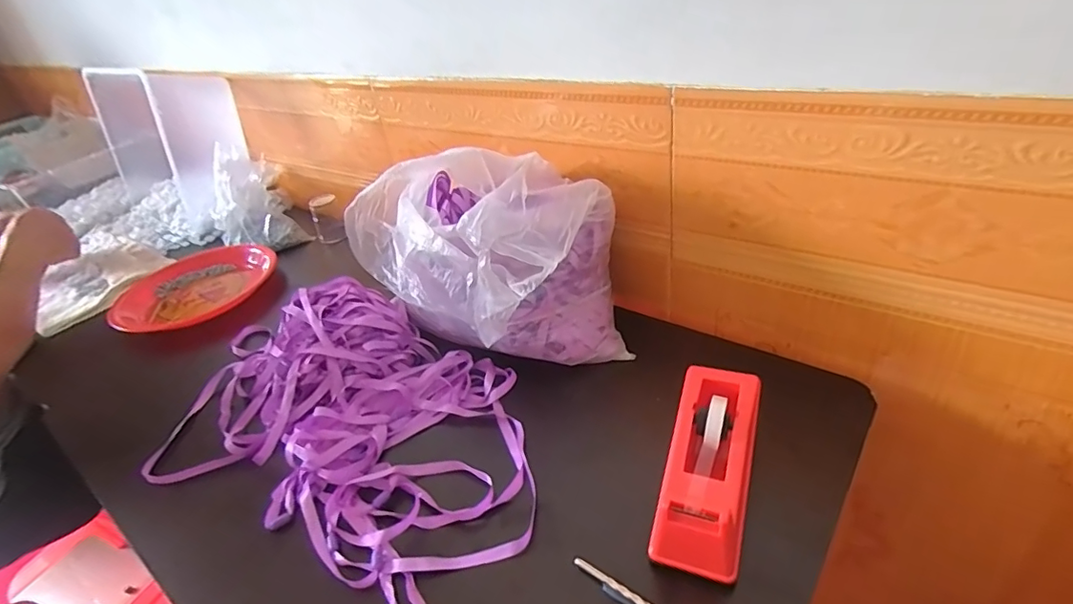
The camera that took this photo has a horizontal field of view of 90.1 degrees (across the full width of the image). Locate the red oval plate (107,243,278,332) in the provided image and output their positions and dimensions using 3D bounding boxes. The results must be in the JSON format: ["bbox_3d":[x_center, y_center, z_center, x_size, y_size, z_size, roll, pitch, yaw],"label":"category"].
[{"bbox_3d":[-0.541,-0.028,0.847,0.231,0.045,0.203,-32,38,-30],"label":"red oval plate"}]

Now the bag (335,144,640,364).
[{"bbox_3d":[-0.048,-0.049,0.578,0.272,0.183,0.197,22,46,38],"label":"bag"}]

